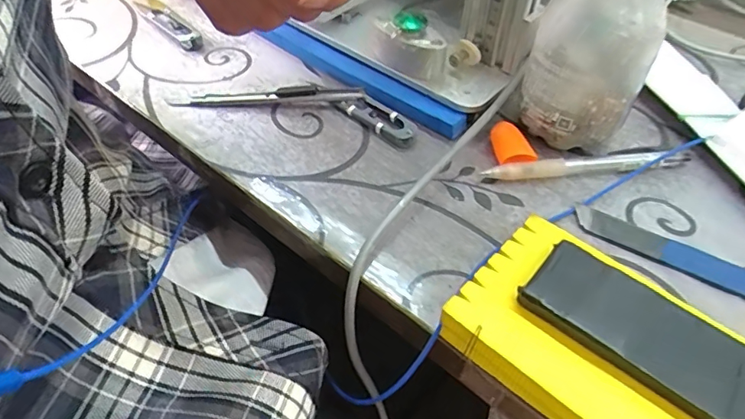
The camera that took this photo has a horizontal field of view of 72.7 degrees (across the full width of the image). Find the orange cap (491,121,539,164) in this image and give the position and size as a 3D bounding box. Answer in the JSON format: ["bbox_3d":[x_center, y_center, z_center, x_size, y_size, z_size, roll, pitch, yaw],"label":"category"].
[{"bbox_3d":[0.088,-0.040,0.323,0.020,0.016,0.036,-8,40,-4],"label":"orange cap"}]

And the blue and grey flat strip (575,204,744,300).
[{"bbox_3d":[0.159,0.023,0.275,0.098,0.004,0.019,26,61,20],"label":"blue and grey flat strip"}]

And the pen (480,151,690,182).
[{"bbox_3d":[0.131,-0.027,0.313,0.123,0.014,0.009,-6,39,-2],"label":"pen"}]

